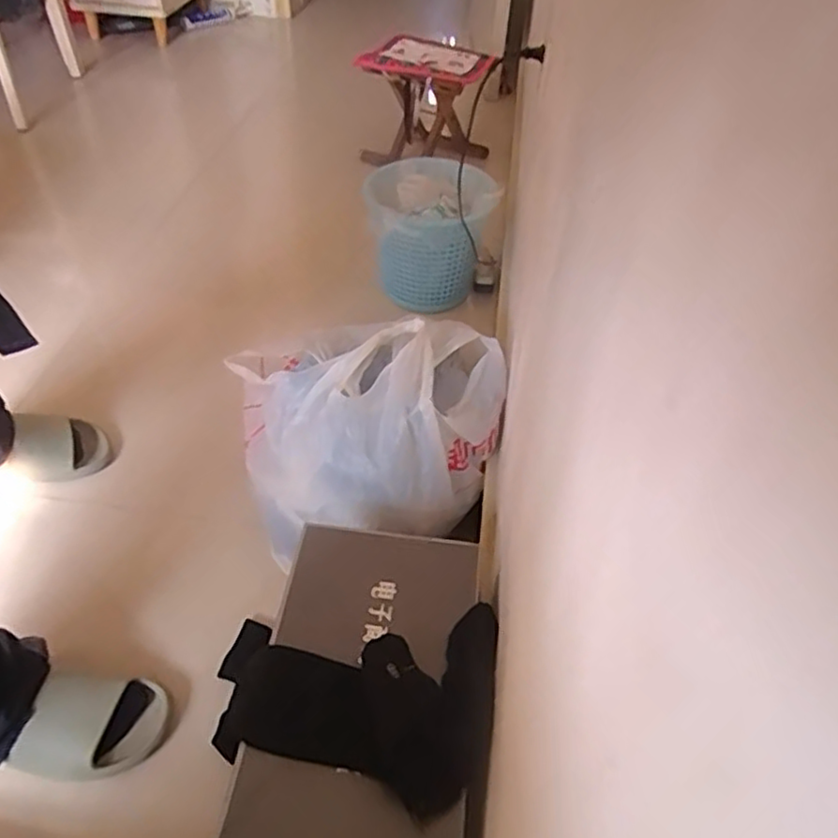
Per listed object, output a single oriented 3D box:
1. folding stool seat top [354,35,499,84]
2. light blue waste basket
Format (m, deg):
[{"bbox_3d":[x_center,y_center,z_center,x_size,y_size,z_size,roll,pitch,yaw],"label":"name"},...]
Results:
[{"bbox_3d":[0.021,-0.890,1.638,0.300,0.035,0.215,22,49,17],"label":"folding stool seat top"},{"bbox_3d":[0.013,-0.351,1.317,0.241,0.227,0.272,15,47,11],"label":"light blue waste basket"}]

